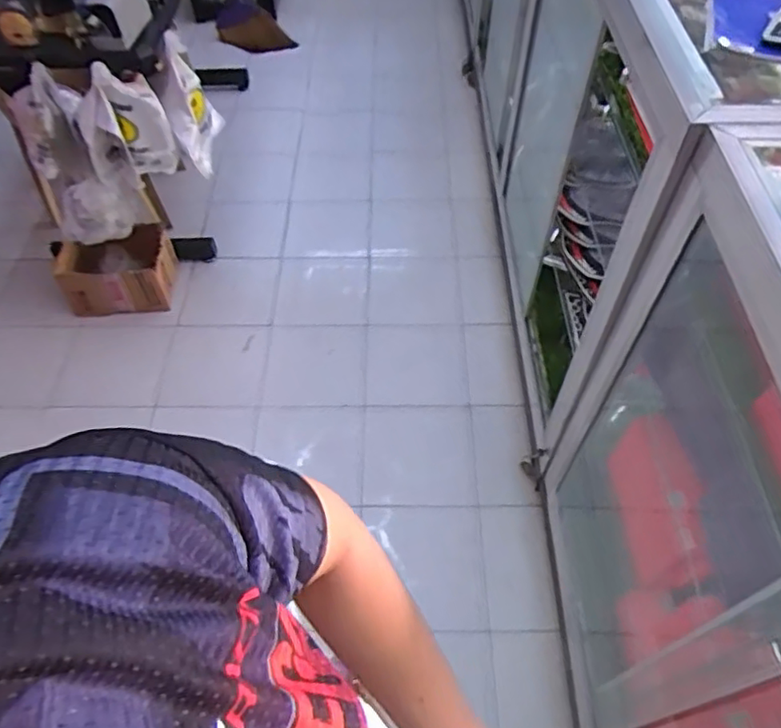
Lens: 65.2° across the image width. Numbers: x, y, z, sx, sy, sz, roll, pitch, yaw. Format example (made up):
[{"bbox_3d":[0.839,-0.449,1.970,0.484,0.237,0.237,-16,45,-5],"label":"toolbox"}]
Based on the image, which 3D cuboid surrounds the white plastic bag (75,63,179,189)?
[{"bbox_3d":[-0.683,-0.599,1.584,0.207,0.329,0.100,-21,57,-14],"label":"white plastic bag"}]

